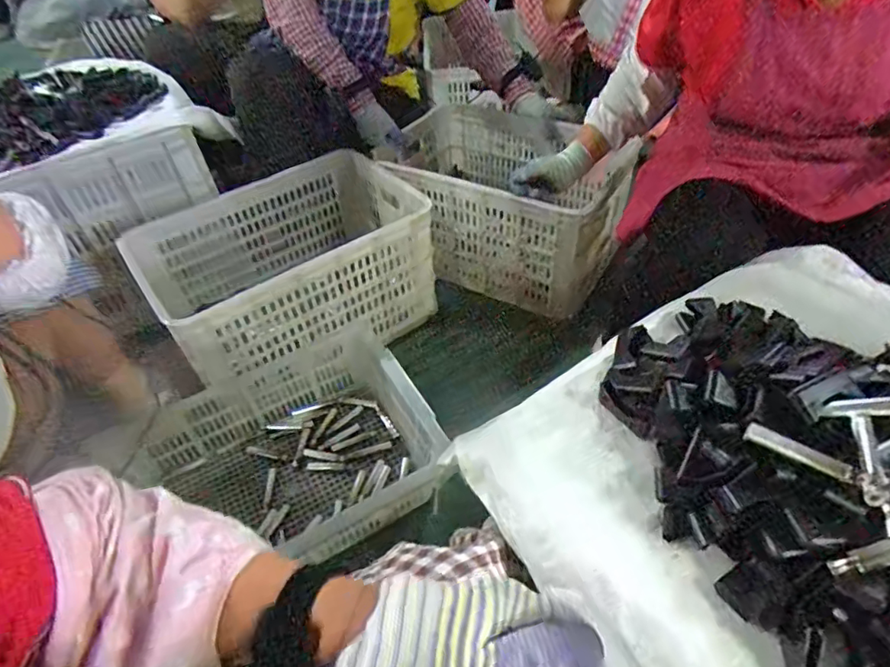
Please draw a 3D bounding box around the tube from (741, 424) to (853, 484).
[{"bbox_3d":[0.261,0.087,0.391,0.070,0.010,0.015,25,53,28],"label":"tube"}]

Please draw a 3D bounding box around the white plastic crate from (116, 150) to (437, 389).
[{"bbox_3d":[-0.303,-0.125,1.104,0.546,0.255,0.358,-27,48,-19],"label":"white plastic crate"}]

